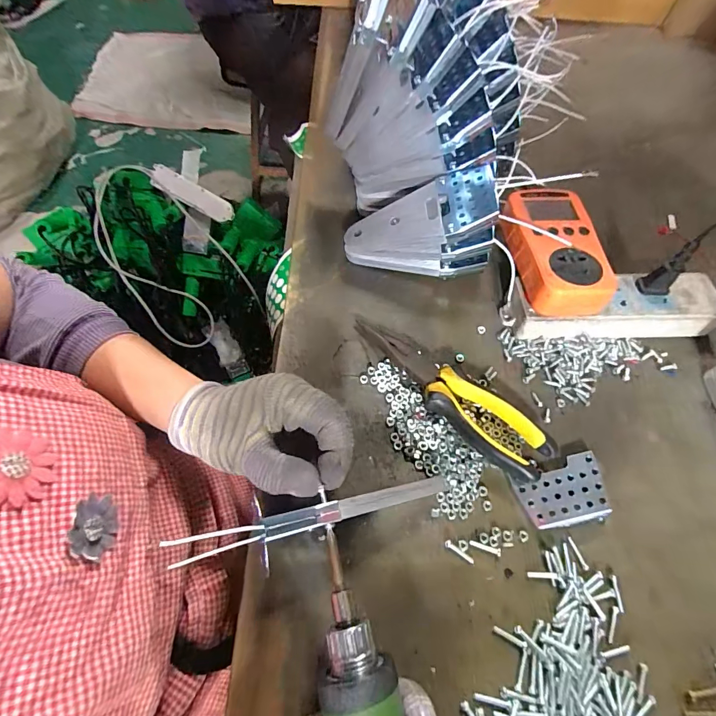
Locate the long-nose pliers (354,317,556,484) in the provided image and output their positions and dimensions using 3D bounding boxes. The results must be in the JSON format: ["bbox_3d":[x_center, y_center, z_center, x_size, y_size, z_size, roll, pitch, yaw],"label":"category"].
[{"bbox_3d":[0.071,0.023,0.334,0.192,0.026,0.047,41,70,17],"label":"long-nose pliers"}]

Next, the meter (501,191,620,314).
[{"bbox_3d":[0.168,-0.098,0.349,0.075,0.035,0.126,-6,65,-4],"label":"meter"}]

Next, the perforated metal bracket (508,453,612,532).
[{"bbox_3d":[0.157,0.104,0.307,0.066,0.010,0.046,-10,65,-6],"label":"perforated metal bracket"}]

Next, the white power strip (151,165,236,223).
[{"bbox_3d":[-0.386,-0.384,0.934,0.196,0.032,0.050,27,65,-12],"label":"white power strip"}]

